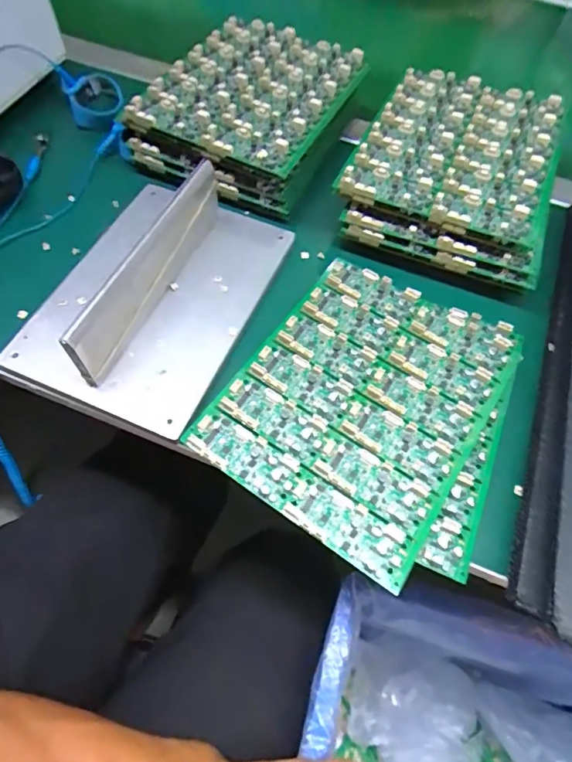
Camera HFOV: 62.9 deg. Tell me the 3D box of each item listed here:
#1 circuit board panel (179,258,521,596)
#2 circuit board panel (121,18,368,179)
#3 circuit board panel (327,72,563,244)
[{"bbox_3d":[0.054,0.005,0.313,0.150,0.013,0.198,32,63,14],"label":"circuit board panel"},{"bbox_3d":[-0.026,-0.264,0.413,0.152,0.020,0.176,23,61,10],"label":"circuit board panel"},{"bbox_3d":[0.144,-0.192,0.382,0.148,0.021,0.179,24,61,10],"label":"circuit board panel"}]

